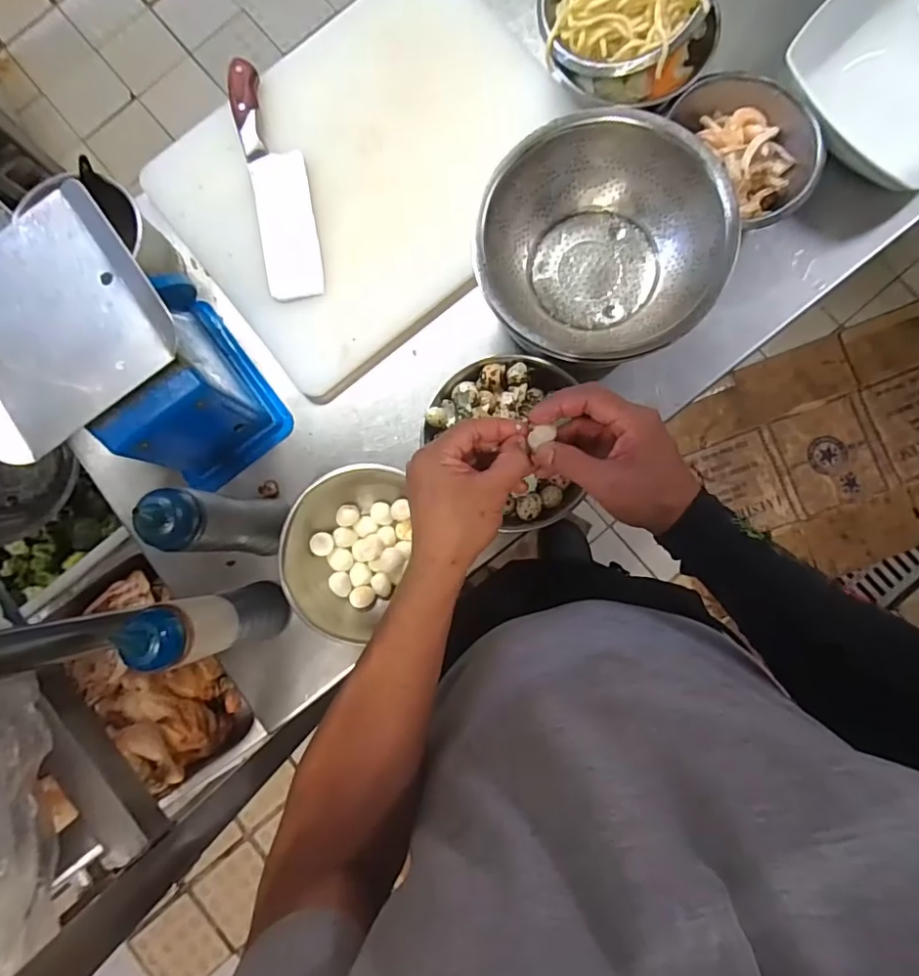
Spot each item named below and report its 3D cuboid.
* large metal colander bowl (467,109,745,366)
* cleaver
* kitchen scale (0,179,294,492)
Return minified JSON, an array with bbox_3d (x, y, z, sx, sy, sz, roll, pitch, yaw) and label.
[{"bbox_3d":[0.135,-0.226,0.530,0.221,0.080,0.217,0,85,3],"label":"large metal colander bowl"},{"bbox_3d":[-0.206,-0.347,0.612,0.066,0.028,0.267,-12,84,2],"label":"cleaver"},{"bbox_3d":[-0.297,-0.106,0.510,0.161,0.233,0.171,-41,84,-1],"label":"kitchen scale"}]

